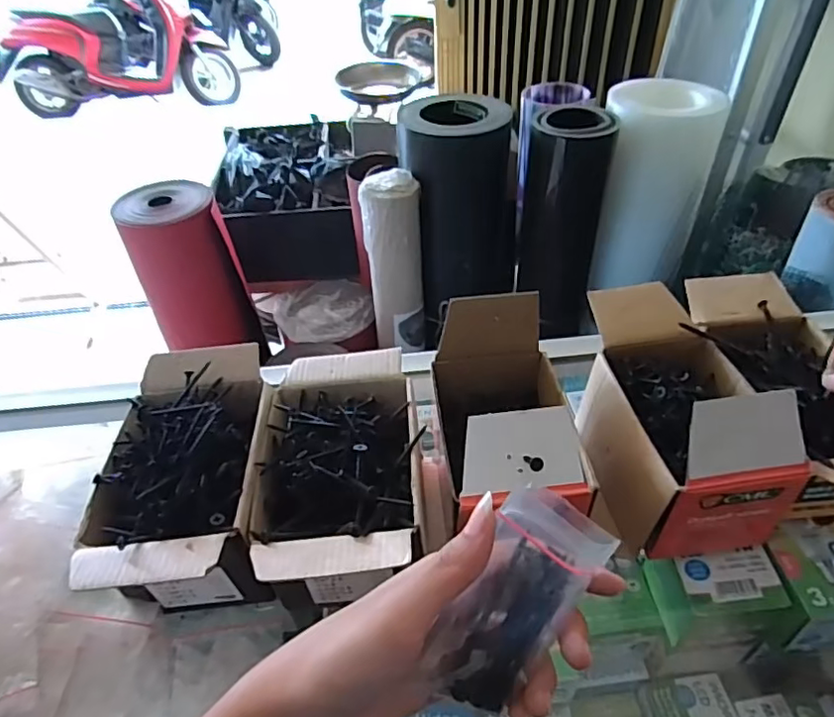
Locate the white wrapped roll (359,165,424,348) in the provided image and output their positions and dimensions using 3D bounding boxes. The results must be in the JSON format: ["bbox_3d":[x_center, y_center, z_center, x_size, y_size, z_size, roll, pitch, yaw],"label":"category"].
[{"bbox_3d":[-0.046,-0.184,1.299,0.118,0.432,0.114,-2,42,2],"label":"white wrapped roll"}]

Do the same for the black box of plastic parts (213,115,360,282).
[{"bbox_3d":[-0.399,-0.538,1.844,0.387,0.267,0.659,-8,42,-6],"label":"black box of plastic parts"}]

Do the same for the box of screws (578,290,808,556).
[{"bbox_3d":[0.171,0.026,0.397,0.094,0.111,0.165,-5,42,-2],"label":"box of screws"}]

